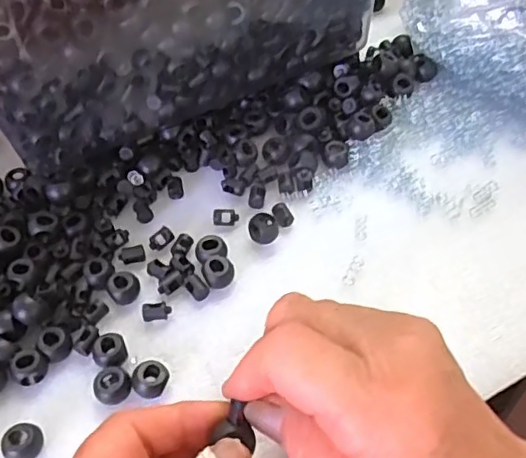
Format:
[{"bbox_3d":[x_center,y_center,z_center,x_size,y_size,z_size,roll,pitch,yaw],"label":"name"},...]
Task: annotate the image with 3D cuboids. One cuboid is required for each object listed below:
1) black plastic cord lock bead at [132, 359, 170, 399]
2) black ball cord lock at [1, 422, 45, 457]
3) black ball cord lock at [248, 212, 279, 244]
[{"bbox_3d":[-0.054,0.073,0.289,0.018,0.012,0.015,-21,57,-13],"label":"black plastic cord lock bead"},{"bbox_3d":[-0.110,0.098,0.272,0.016,0.012,0.017,-1,54,1],"label":"black ball cord lock"},{"bbox_3d":[0.000,0.001,0.339,0.017,0.015,0.017,-1,54,1],"label":"black ball cord lock"}]

